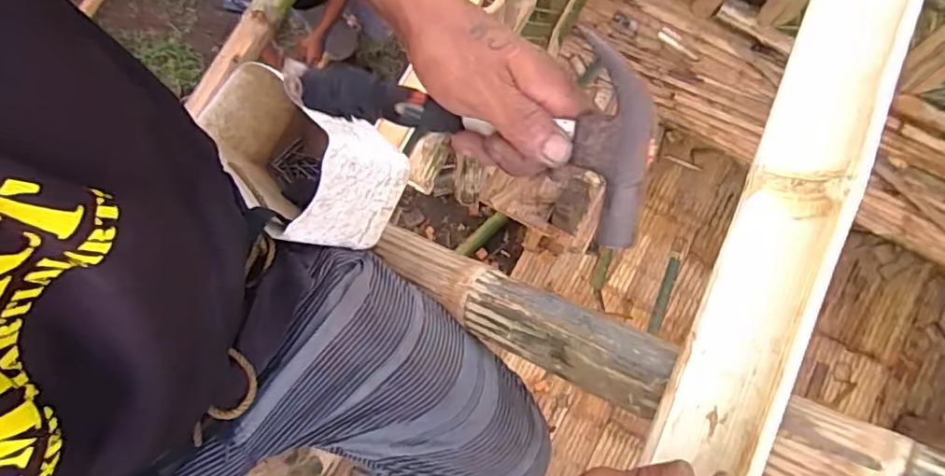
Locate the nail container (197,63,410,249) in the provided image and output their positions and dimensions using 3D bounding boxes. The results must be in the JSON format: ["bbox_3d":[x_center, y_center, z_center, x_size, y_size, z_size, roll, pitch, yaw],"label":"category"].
[{"bbox_3d":[-0.171,-0.074,0.581,0.187,0.112,0.118,28,80,35],"label":"nail container"}]

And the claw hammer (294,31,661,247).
[{"bbox_3d":[-0.008,-0.090,0.349,0.255,0.030,0.094,26,116,21],"label":"claw hammer"}]

